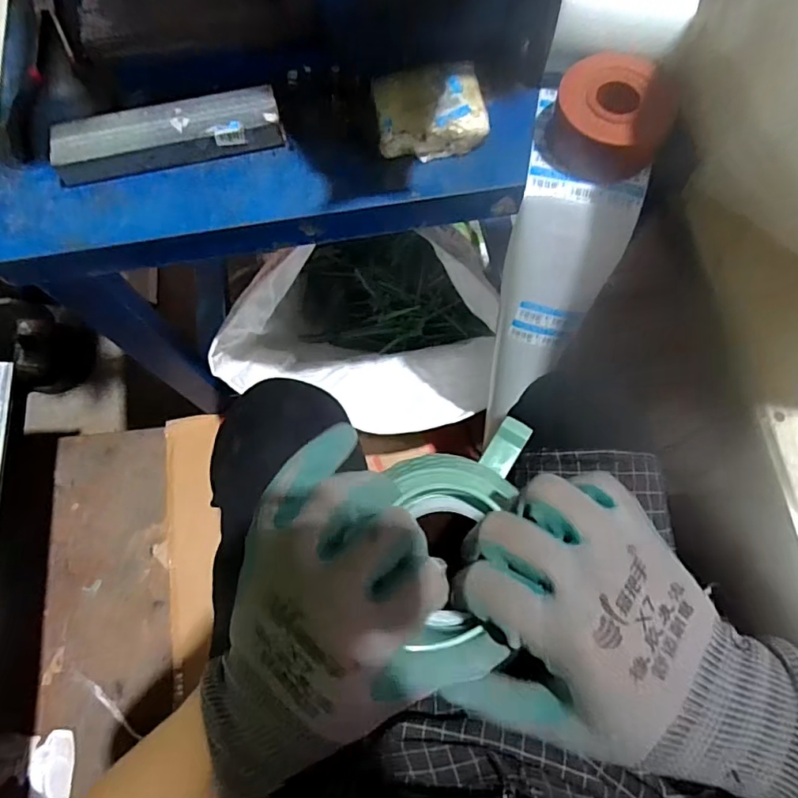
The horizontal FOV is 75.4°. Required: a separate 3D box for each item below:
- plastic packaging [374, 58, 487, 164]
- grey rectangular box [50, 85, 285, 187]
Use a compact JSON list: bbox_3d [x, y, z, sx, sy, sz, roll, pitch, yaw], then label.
[{"bbox_3d":[0.029,-0.268,0.477,0.097,0.028,0.087,-6,73,-1],"label":"plastic packaging"},{"bbox_3d":[-0.208,-0.239,0.468,0.199,0.026,0.047,-12,73,-3],"label":"grey rectangular box"}]

